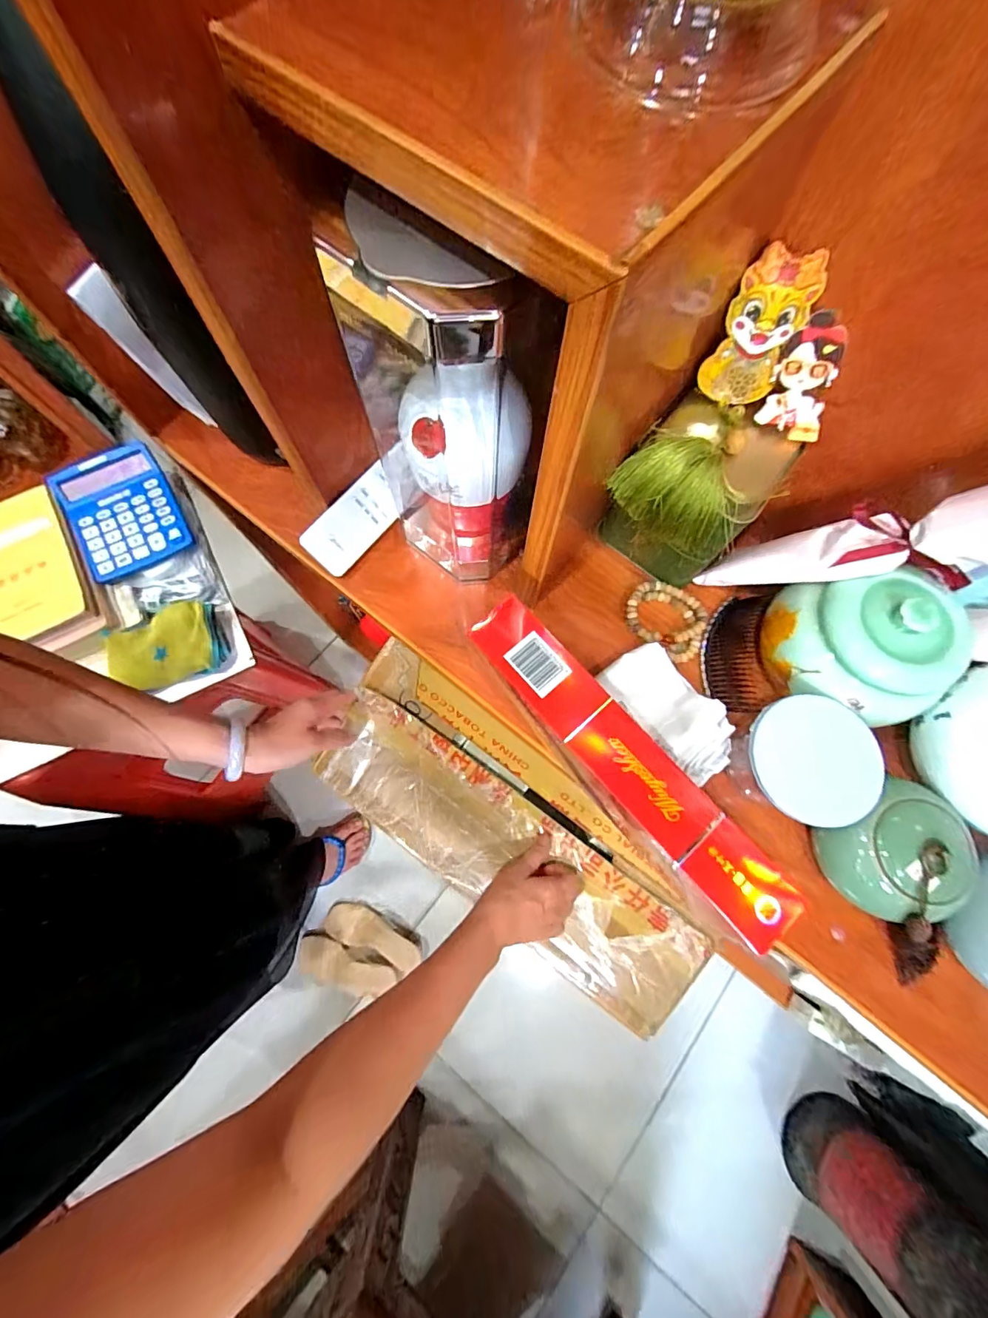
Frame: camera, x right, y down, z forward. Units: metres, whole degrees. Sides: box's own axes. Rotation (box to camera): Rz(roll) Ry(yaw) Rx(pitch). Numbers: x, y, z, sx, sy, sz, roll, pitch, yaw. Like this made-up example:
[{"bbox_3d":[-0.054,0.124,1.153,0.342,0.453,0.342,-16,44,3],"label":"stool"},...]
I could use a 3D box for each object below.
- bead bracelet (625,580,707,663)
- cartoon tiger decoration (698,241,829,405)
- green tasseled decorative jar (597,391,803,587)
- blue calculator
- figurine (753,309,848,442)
[{"bbox_3d":[0.163,-0.039,0.440,0.078,0.012,0.064,33,76,7],"label":"bead bracelet"},{"bbox_3d":[0.176,-0.215,0.313,0.048,0.088,0.009,13,55,4],"label":"cartoon tiger decoration"},{"bbox_3d":[0.157,-0.131,0.397,0.108,0.127,0.100,34,76,7],"label":"green tasseled decorative jar"},{"bbox_3d":[-0.463,-0.183,0.586,0.120,0.036,0.151,-26,77,-9],"label":"blue calculator"},{"bbox_3d":[0.212,-0.192,0.327,0.041,0.077,0.008,8,49,19],"label":"figurine"}]

